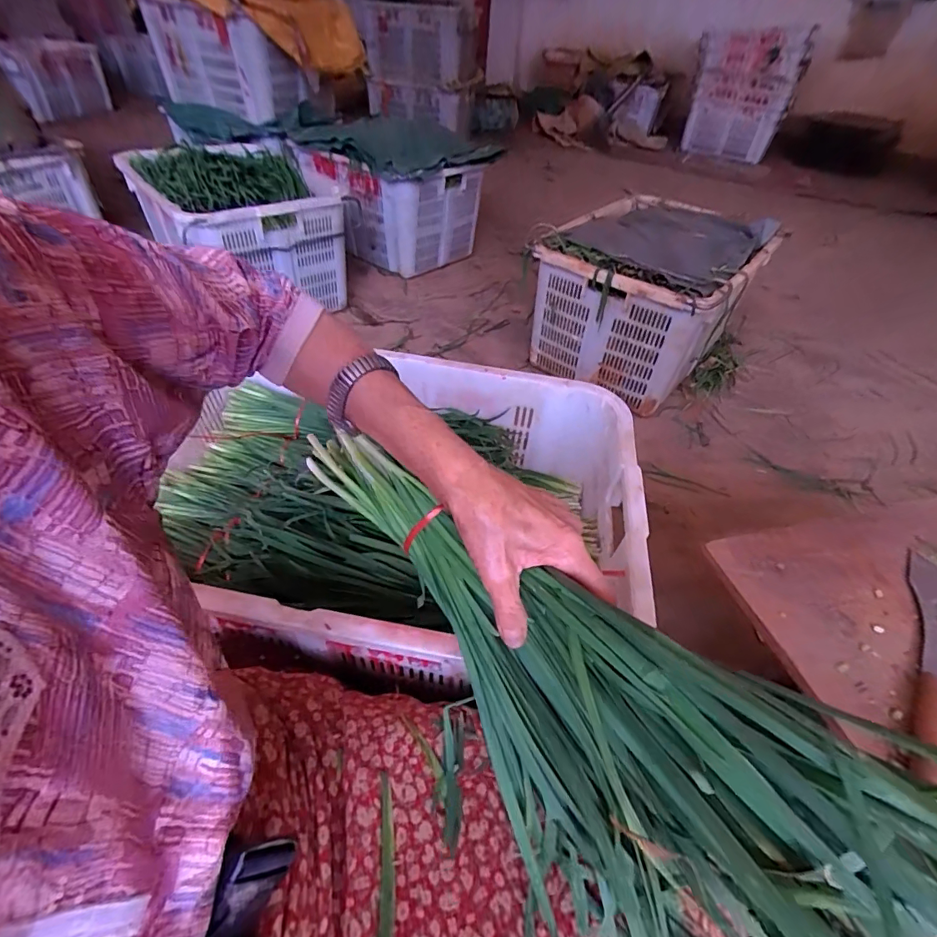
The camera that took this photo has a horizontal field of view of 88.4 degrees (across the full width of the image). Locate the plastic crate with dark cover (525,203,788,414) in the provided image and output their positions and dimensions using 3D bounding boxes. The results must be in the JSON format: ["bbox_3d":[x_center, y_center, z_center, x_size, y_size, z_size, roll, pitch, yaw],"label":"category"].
[{"bbox_3d":[0.465,-0.462,1.311,0.450,0.321,0.506,30,50,23],"label":"plastic crate with dark cover"}]

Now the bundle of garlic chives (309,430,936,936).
[{"bbox_3d":[0.027,0.130,0.304,0.444,0.245,0.084,37,53,27],"label":"bundle of garlic chives"}]

